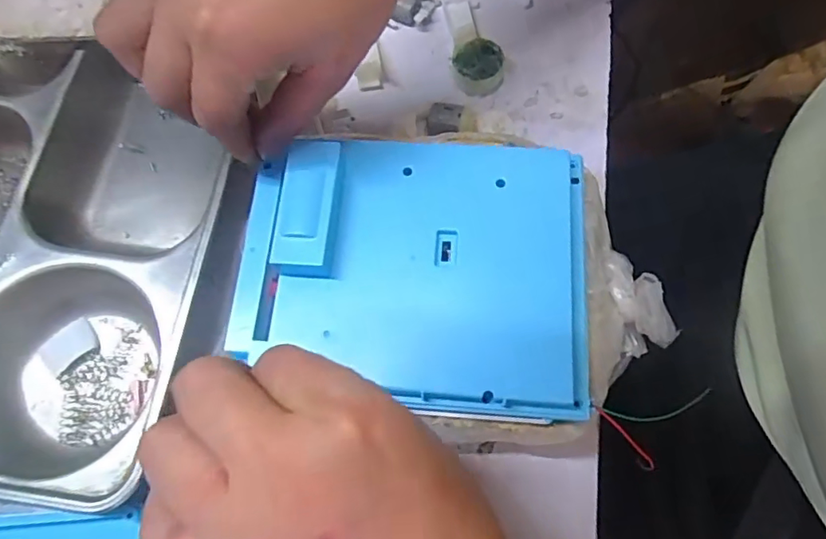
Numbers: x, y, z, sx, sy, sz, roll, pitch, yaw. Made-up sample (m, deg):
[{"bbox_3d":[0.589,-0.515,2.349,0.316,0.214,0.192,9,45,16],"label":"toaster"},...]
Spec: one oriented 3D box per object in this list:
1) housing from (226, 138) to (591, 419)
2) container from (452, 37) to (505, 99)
[{"bbox_3d":[-0.001,-0.006,0.238,0.155,0.019,0.126,5,70,1],"label":"housing"},{"bbox_3d":[0.041,-0.130,0.341,0.030,0.019,0.032,0,70,-1],"label":"container"}]

